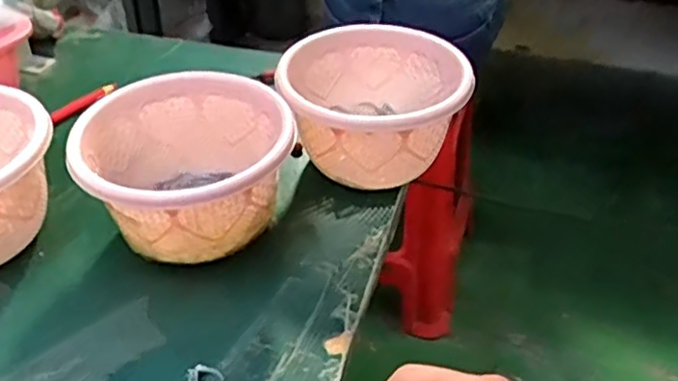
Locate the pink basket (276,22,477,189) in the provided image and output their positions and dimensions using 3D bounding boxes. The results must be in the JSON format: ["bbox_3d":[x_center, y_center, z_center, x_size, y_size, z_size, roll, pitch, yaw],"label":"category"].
[{"bbox_3d":[0.027,-0.060,0.530,0.136,0.098,0.122,-1,39,-1],"label":"pink basket"}]

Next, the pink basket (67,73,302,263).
[{"bbox_3d":[-0.104,-0.010,0.474,0.139,0.095,0.132,0,39,0],"label":"pink basket"}]

